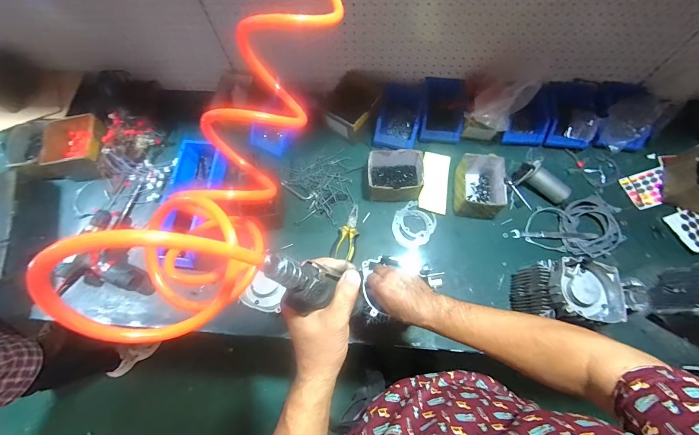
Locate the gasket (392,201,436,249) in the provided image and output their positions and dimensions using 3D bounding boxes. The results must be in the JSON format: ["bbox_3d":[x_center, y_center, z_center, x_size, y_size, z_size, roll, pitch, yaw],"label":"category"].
[{"bbox_3d":[0.178,0.023,0.842,0.109,0.010,0.130,33,73,12],"label":"gasket"}]

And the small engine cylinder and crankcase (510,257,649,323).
[{"bbox_3d":[0.465,0.170,0.659,0.128,0.213,0.111,13,71,5],"label":"small engine cylinder and crankcase"}]

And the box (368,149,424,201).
[{"bbox_3d":[0.127,-0.117,0.844,0.151,0.092,0.123,8,70,3],"label":"box"}]

